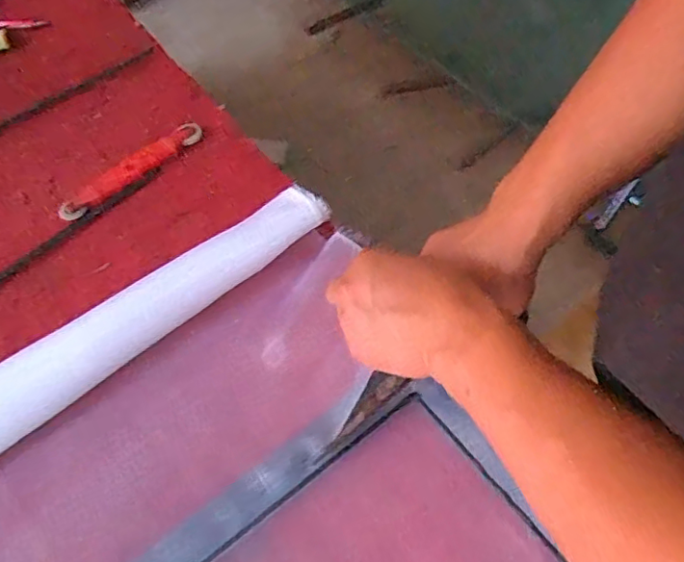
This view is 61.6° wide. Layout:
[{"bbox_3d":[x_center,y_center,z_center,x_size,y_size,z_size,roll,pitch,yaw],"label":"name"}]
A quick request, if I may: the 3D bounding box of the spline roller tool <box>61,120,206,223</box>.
[{"bbox_3d":[-0.249,-0.134,0.684,0.190,0.018,0.027,-39,64,-22],"label":"spline roller tool"}]

